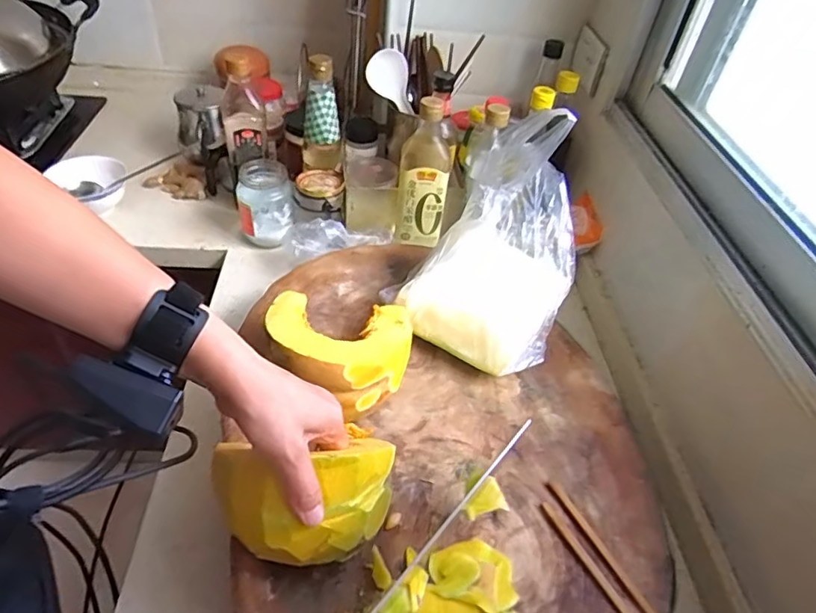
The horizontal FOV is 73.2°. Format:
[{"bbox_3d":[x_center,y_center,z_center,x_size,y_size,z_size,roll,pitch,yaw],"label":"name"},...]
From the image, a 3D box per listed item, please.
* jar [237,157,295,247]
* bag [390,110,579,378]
[{"bbox_3d":[-0.219,-0.157,0.842,0.078,0.106,0.076,3,44,-3],"label":"jar"},{"bbox_3d":[0.099,-0.069,0.592,0.160,0.214,0.193,20,45,14],"label":"bag"}]

